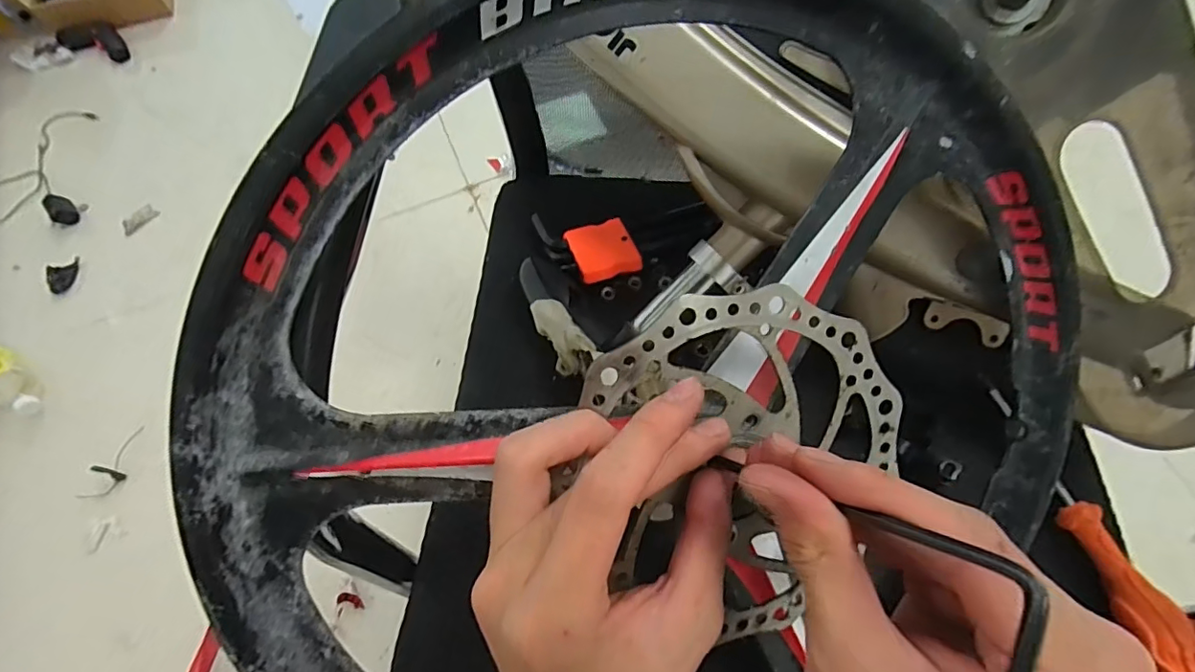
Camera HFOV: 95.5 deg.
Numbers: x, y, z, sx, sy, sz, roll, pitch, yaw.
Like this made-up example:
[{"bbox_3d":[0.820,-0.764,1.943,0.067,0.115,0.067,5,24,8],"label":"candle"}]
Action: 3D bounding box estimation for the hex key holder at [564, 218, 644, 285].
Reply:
[{"bbox_3d":[0.005,-0.070,0.439,0.050,0.008,0.056,-20,68,-7],"label":"hex key holder"}]

